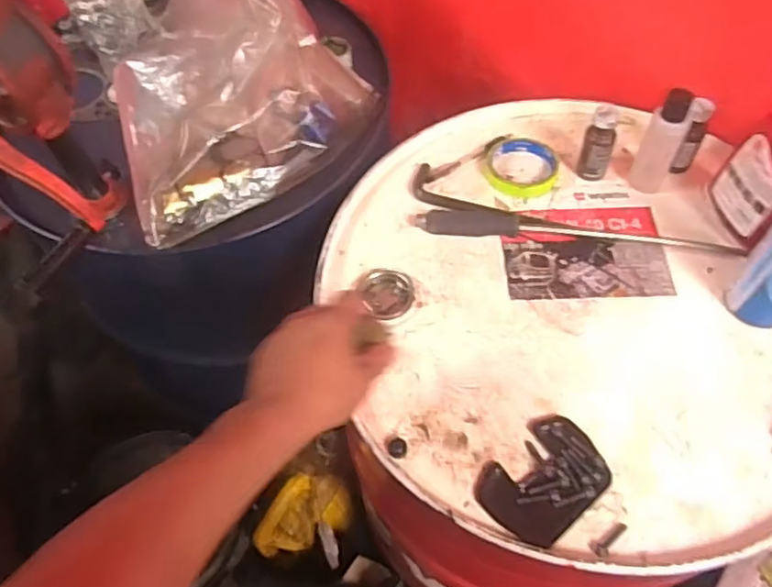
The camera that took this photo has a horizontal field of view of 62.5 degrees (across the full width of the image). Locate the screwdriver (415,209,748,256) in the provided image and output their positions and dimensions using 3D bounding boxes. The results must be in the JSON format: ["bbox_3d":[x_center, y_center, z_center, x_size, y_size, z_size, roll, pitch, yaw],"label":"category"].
[{"bbox_3d":[0.213,-0.073,0.718,0.351,0.031,0.033,4,57,5],"label":"screwdriver"}]

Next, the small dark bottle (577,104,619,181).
[{"bbox_3d":[0.247,-0.172,0.739,0.033,0.096,0.028,15,58,12],"label":"small dark bottle"}]

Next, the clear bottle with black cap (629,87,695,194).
[{"bbox_3d":[0.311,-0.172,0.716,0.043,0.122,0.039,31,63,21],"label":"clear bottle with black cap"}]

